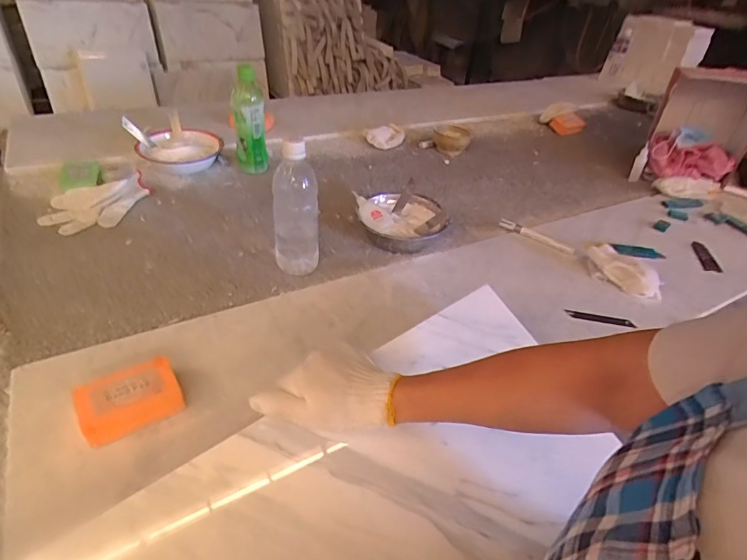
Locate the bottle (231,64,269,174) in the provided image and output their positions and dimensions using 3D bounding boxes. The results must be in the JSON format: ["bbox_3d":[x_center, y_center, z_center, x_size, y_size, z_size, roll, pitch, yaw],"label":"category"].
[{"bbox_3d":[-0.249,-0.310,0.903,0.063,0.202,0.054,-7,41,-16],"label":"bottle"}]

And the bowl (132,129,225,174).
[{"bbox_3d":[-0.407,-0.276,0.966,0.153,0.059,0.153,4,39,-3],"label":"bowl"}]

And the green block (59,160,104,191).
[{"bbox_3d":[-0.544,-0.198,0.836,0.069,0.018,0.102,-10,42,-19],"label":"green block"}]

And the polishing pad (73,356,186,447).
[{"bbox_3d":[-0.253,0.123,0.467,0.093,0.024,0.063,-23,47,-31],"label":"polishing pad"}]

